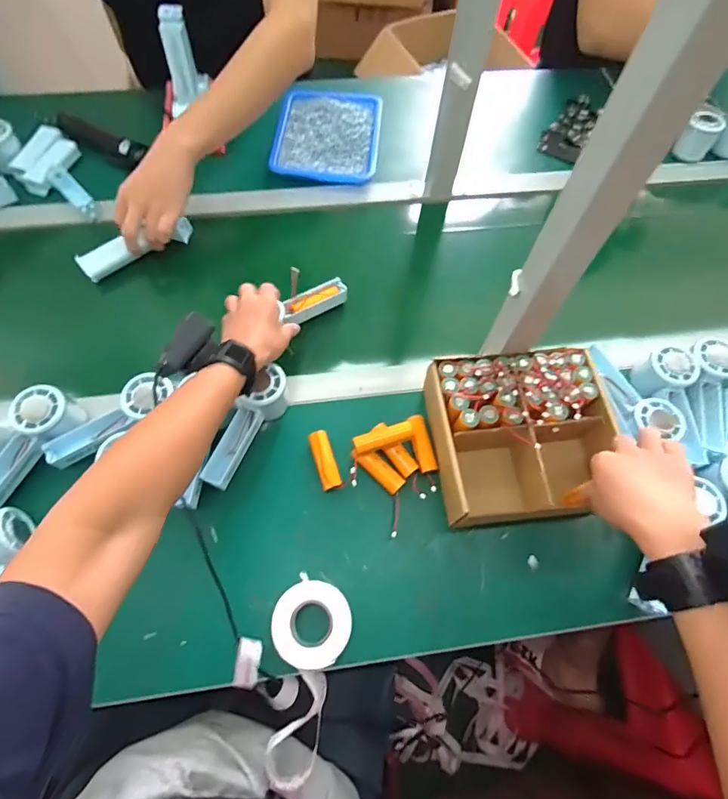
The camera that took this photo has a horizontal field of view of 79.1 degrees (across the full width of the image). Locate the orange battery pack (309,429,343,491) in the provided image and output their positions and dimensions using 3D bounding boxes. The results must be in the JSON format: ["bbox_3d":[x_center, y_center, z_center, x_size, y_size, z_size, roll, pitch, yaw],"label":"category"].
[{"bbox_3d":[-0.046,0.073,0.524,0.023,0.025,0.070,-17,67,-8],"label":"orange battery pack"}]

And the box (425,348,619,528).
[{"bbox_3d":[0.180,0.041,0.516,0.198,0.076,0.185,-5,66,-3],"label":"box"}]

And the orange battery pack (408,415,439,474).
[{"bbox_3d":[0.070,0.055,0.535,0.023,0.023,0.069,-11,67,-5],"label":"orange battery pack"}]

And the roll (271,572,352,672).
[{"bbox_3d":[-0.053,0.232,0.458,0.077,0.031,0.076,0,66,-1],"label":"roll"}]

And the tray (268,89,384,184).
[{"bbox_3d":[-0.059,-0.458,0.758,0.170,0.024,0.207,5,66,1],"label":"tray"}]

